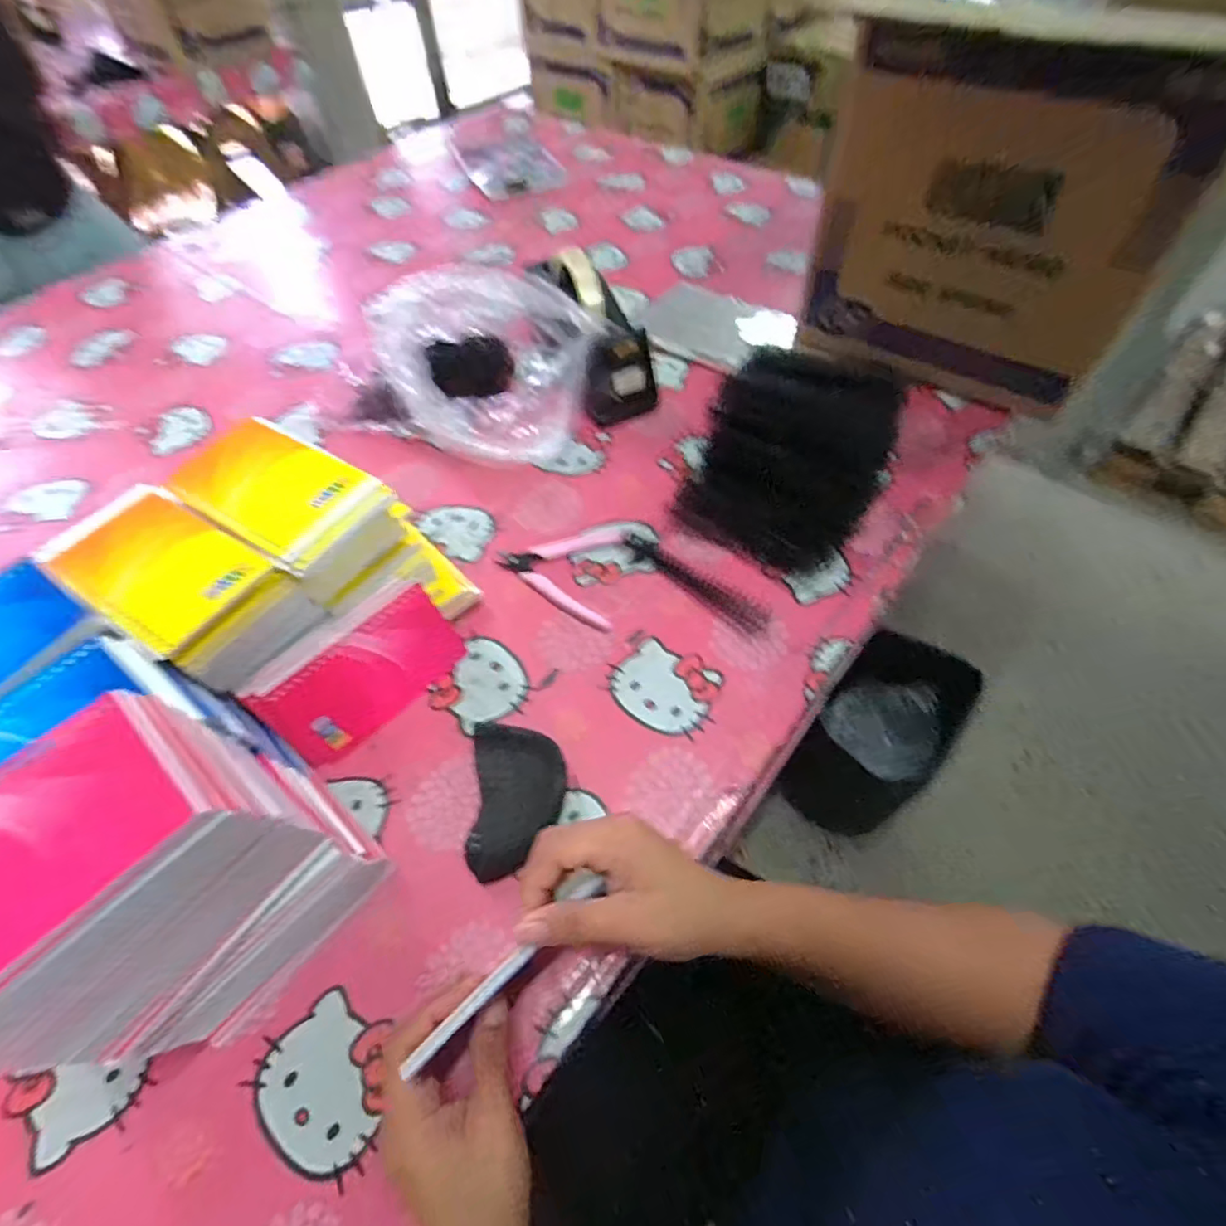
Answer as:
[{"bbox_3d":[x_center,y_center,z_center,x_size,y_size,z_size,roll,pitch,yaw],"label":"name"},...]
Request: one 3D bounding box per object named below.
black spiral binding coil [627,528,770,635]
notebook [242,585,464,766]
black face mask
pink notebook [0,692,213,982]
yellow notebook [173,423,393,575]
[{"bbox_3d":[0.072,-0.030,0.511,0.150,0.010,0.028,34,64,23],"label":"black spiral binding coil"},{"bbox_3d":[-0.182,0.049,0.433,0.140,0.080,0.009,-37,35,-21],"label":"notebook"},{"bbox_3d":[-0.066,0.130,0.407,0.063,0.021,0.101,-3,56,1],"label":"black face mask"},{"bbox_3d":[-0.242,0.100,0.228,0.079,0.013,0.131,42,65,15],"label":"pink notebook"},{"bbox_3d":[-0.235,-0.085,0.402,0.141,0.020,0.086,25,61,19],"label":"yellow notebook"}]

